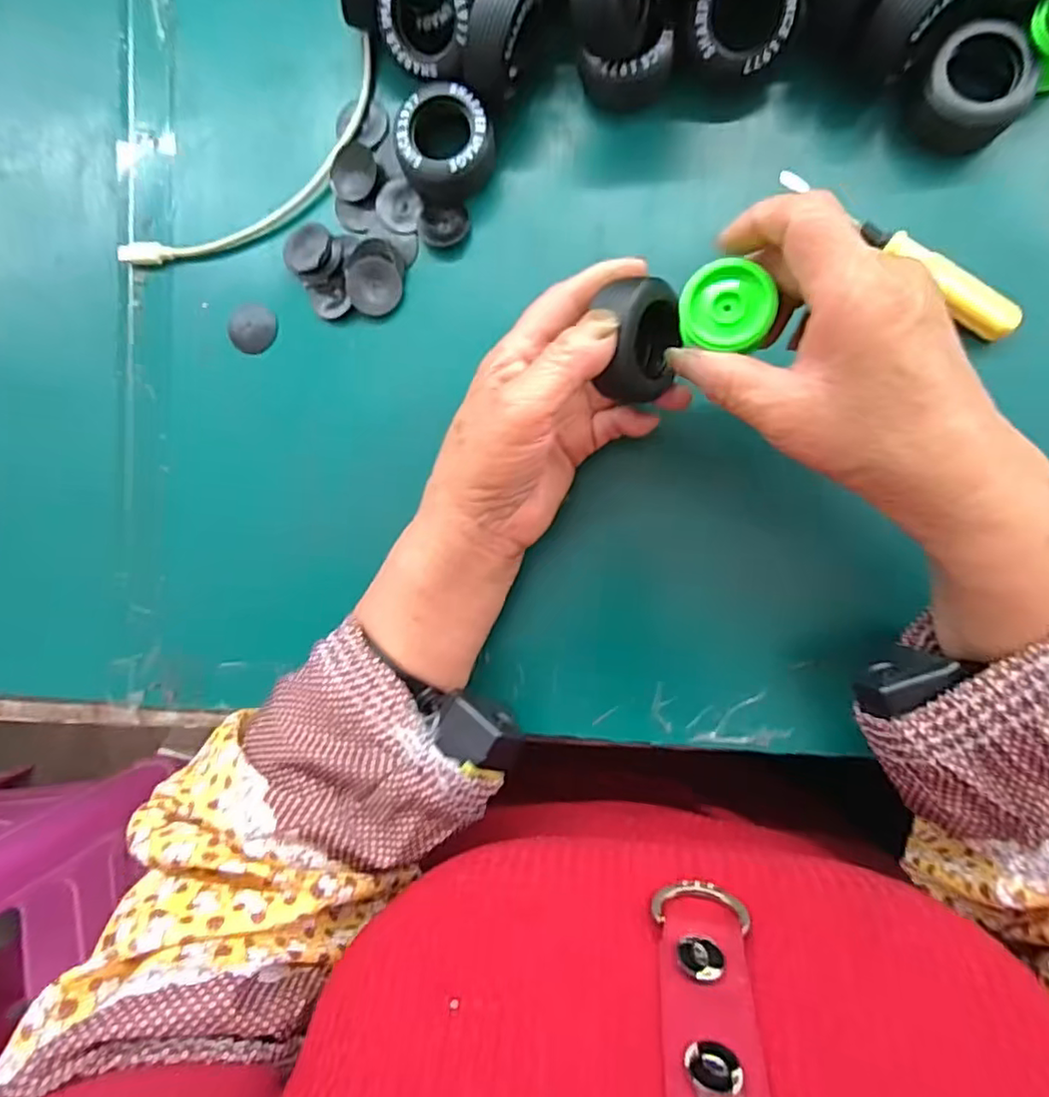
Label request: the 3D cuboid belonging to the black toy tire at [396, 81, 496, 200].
[{"bbox_3d":[-0.039,-0.204,0.310,0.046,0.025,0.047,0,89,8],"label":"black toy tire"}]

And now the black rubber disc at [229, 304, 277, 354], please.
[{"bbox_3d":[-0.149,-0.120,0.334,0.028,0.004,0.025,13,91,8],"label":"black rubber disc"}]

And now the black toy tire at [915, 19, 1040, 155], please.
[{"bbox_3d":[0.206,-0.210,0.283,0.044,0.032,0.035,23,92,7],"label":"black toy tire"}]

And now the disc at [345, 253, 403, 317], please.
[{"bbox_3d":[-0.080,-0.138,0.322,0.028,0.006,0.027,0,89,8],"label":"disc"}]

